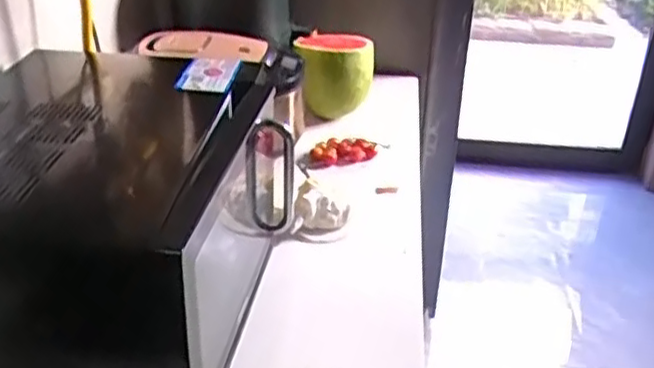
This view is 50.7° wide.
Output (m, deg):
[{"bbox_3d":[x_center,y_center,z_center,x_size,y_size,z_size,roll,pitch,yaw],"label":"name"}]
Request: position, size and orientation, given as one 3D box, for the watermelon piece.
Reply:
[{"bbox_3d":[0.013,-0.215,1.401,0.141,0.166,0.140,-2,30,-7],"label":"watermelon piece"}]

